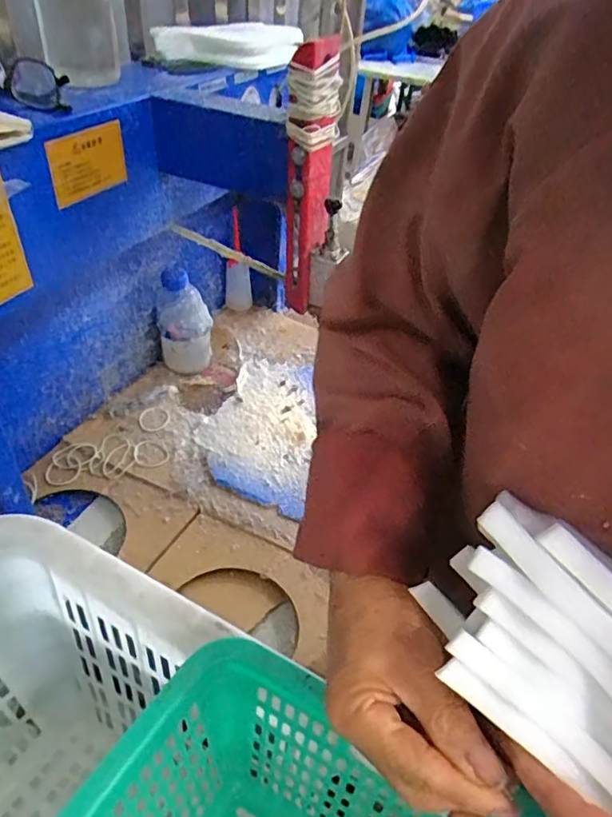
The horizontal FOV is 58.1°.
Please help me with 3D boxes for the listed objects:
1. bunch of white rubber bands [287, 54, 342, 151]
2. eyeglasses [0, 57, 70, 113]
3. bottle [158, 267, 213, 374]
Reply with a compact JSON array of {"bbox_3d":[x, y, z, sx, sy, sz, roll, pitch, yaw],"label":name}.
[{"bbox_3d":[0.008,-0.296,0.536,0.048,0.068,0.041,9,41,3],"label":"bunch of white rubber bands"},{"bbox_3d":[-0.279,-0.314,0.526,0.139,0.039,0.033,27,45,22],"label":"eyeglasses"},{"bbox_3d":[-0.203,-0.145,0.923,0.080,0.155,0.096,-4,42,-12],"label":"bottle"}]

